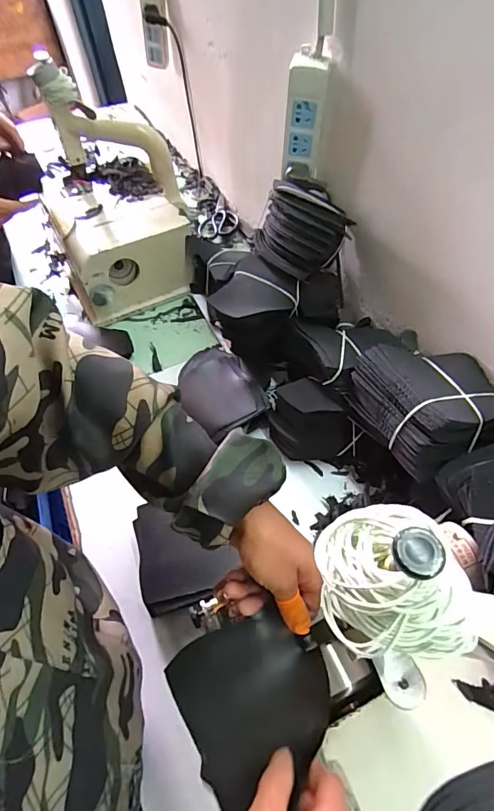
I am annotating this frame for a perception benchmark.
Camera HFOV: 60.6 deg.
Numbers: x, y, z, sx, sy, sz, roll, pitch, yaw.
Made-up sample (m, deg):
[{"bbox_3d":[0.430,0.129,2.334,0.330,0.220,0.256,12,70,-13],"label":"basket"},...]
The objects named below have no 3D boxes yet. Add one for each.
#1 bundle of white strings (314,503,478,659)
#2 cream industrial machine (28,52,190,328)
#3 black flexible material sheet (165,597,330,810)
[{"bbox_3d":[0.074,0.082,0.212,0.070,0.062,0.073,-5,54,2],"label":"bundle of white strings"},{"bbox_3d":[-0.250,-0.376,0.808,0.247,0.327,0.272,-16,54,-6],"label":"cream industrial machine"},{"bbox_3d":[0.008,0.229,0.333,0.113,0.026,0.110,-25,56,-12],"label":"black flexible material sheet"}]

